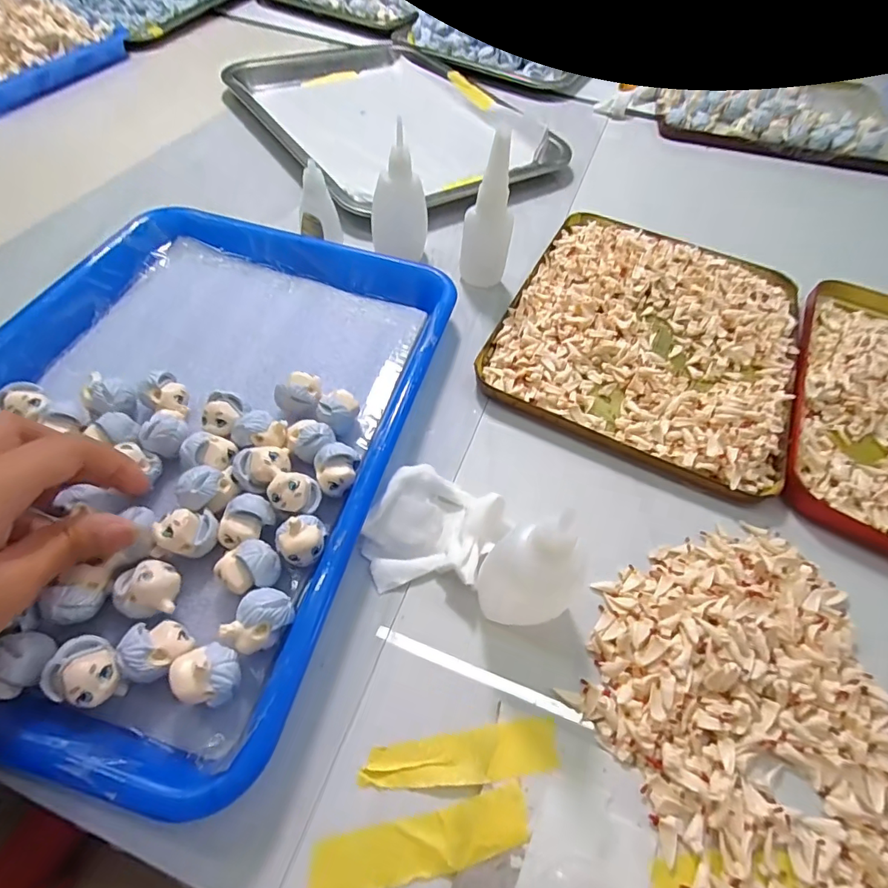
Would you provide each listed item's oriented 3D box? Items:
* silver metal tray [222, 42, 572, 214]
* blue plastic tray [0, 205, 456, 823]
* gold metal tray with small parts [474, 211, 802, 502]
[{"bbox_3d":[-0.064,-0.368,0.522,0.262,0.022,0.358,-26,62,-21],"label":"silver metal tray"},{"bbox_3d":[-0.148,-0.017,0.273,0.246,0.038,0.322,15,56,5],"label":"blue plastic tray"},{"bbox_3d":[0.154,-0.086,0.351,0.199,0.015,0.234,24,57,11],"label":"gold metal tray with small parts"}]

